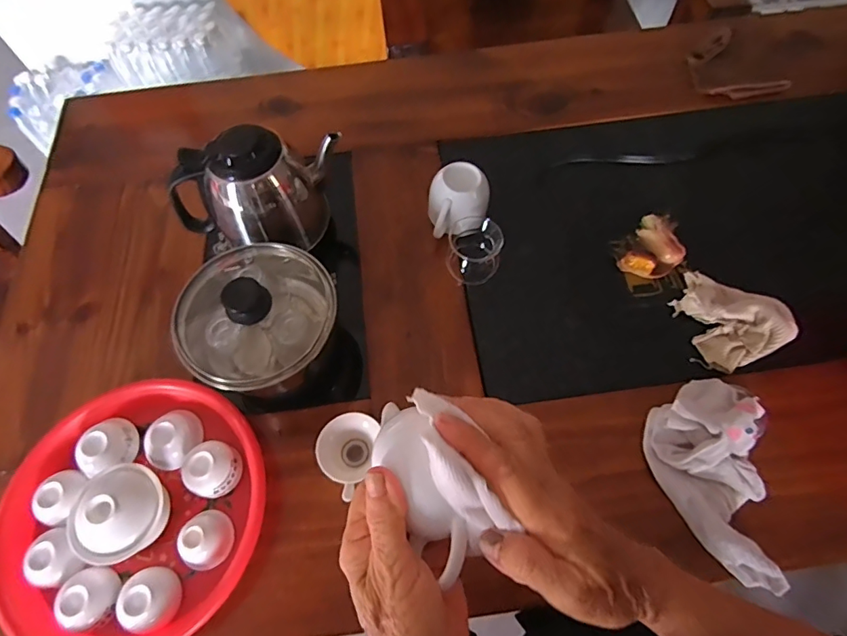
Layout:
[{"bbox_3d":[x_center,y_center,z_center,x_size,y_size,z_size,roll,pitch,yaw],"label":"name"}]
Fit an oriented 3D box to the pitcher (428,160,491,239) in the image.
[{"bbox_3d":[0.045,-0.144,0.612,0.076,0.065,0.076,-1,66,3],"label":"pitcher"}]

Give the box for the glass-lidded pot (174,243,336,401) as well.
[{"bbox_3d":[-0.170,0.000,0.515,0.156,0.119,0.128,-27,67,-9],"label":"glass-lidded pot"}]

